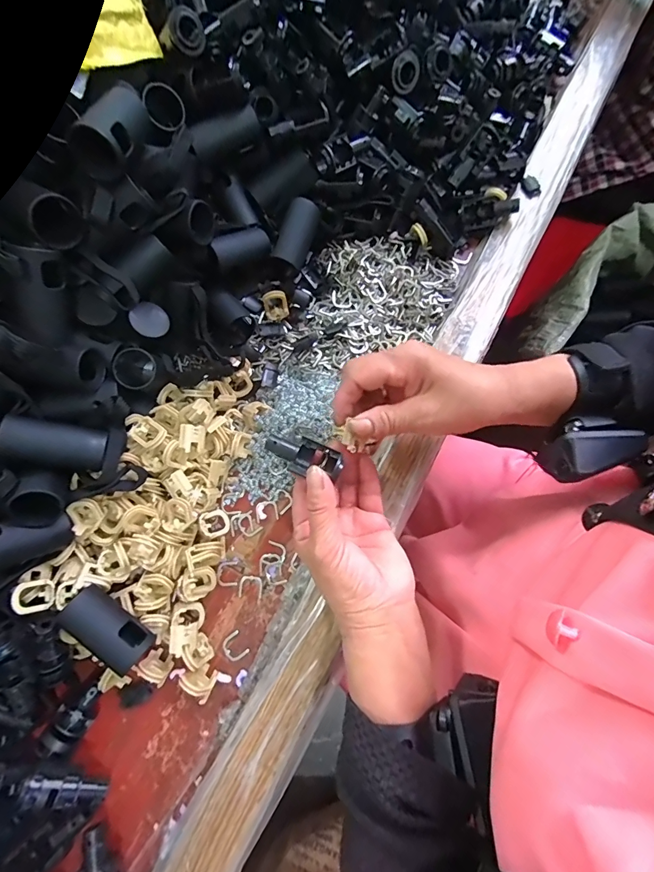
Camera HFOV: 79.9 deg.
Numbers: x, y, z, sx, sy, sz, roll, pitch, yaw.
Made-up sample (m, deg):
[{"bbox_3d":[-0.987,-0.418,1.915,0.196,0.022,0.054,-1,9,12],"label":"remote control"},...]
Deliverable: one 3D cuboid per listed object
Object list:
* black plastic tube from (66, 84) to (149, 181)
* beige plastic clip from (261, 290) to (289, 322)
[{"bbox_3d":[-0.134,-0.197,0.249,0.029,0.032,0.065,15,66,3],"label":"black plastic tube"},{"bbox_3d":[-0.046,-0.121,0.361,0.023,0.026,0.008,-8,41,3],"label":"beige plastic clip"}]

